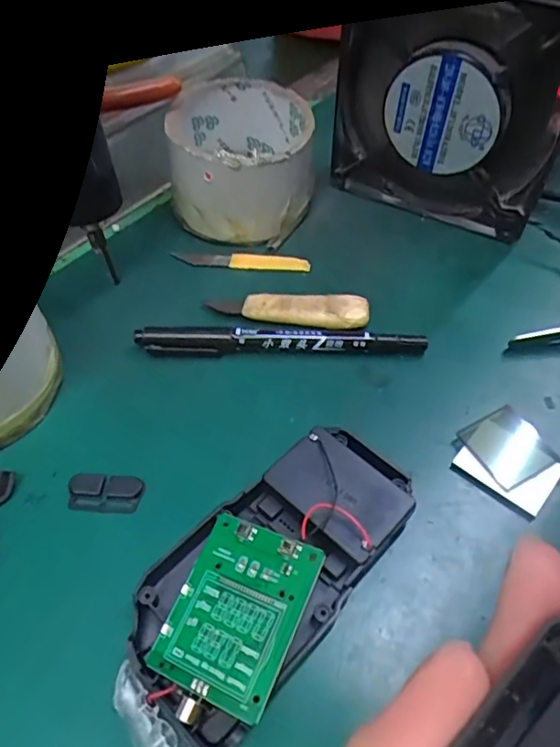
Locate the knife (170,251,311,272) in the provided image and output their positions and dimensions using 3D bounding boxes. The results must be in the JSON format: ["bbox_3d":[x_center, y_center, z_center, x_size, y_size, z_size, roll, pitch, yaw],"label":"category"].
[{"bbox_3d":[-0.022,-0.063,0.317,0.075,0.004,0.011,5,52,4],"label":"knife"}]

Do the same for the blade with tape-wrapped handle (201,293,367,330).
[{"bbox_3d":[0.004,-0.034,0.290,0.079,0.010,0.019,10,52,8],"label":"blade with tape-wrapped handle"}]

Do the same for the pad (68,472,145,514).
[{"bbox_3d":[-0.071,0.048,0.234,0.029,0.006,0.014,1,52,1],"label":"pad"}]

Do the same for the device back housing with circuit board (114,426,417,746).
[{"bbox_3d":[-0.008,0.073,0.202,0.063,0.025,0.136,28,57,20],"label":"device back housing with circuit board"}]

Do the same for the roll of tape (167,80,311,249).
[{"bbox_3d":[-0.021,-0.120,0.328,0.076,0.057,0.082,2,52,0],"label":"roll of tape"}]

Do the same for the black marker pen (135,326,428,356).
[{"bbox_3d":[0.001,-0.015,0.276,0.136,0.011,0.013,1,52,1],"label":"black marker pen"}]

